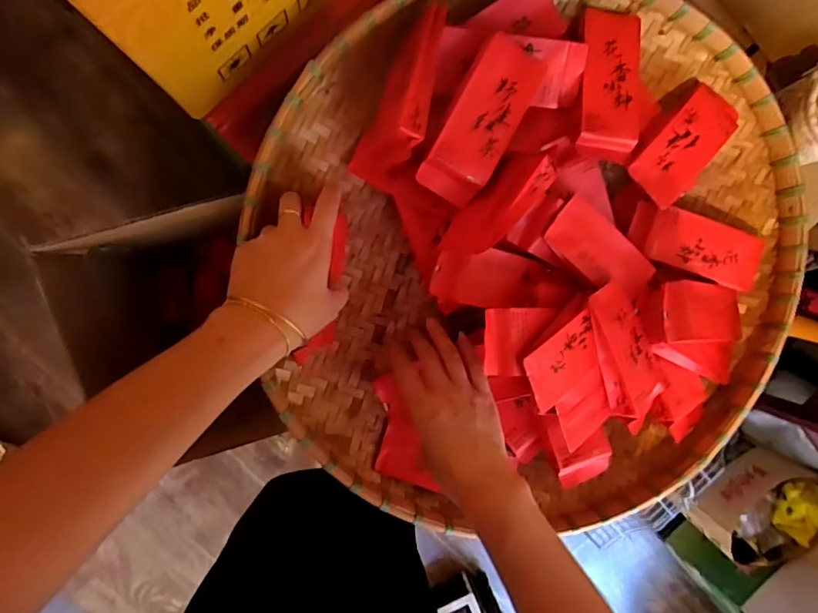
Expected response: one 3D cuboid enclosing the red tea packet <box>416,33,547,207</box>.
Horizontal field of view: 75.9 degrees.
[{"bbox_3d":[0.065,-0.160,0.447,0.058,0.016,0.146,28,91,-7],"label":"red tea packet"}]

